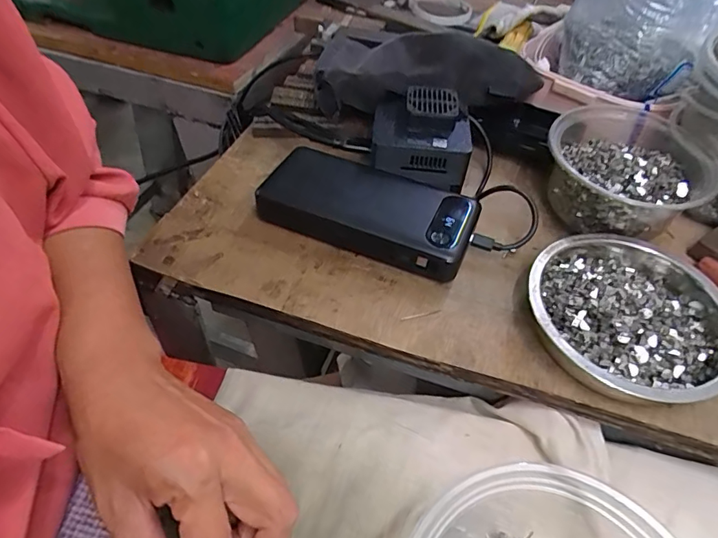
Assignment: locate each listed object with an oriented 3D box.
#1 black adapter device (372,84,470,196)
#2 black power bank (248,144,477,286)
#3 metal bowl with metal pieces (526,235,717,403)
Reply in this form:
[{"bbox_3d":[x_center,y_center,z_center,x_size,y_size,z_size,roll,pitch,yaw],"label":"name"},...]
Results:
[{"bbox_3d":[0.050,-0.108,0.390,0.077,0.032,0.079,13,49,8],"label":"black adapter device"},{"bbox_3d":[0.000,-0.048,0.370,0.168,0.023,0.076,21,51,14],"label":"black power bank"},{"bbox_3d":[0.171,0.027,0.309,0.125,0.032,0.117,2,49,-2],"label":"metal bowl with metal pieces"}]

